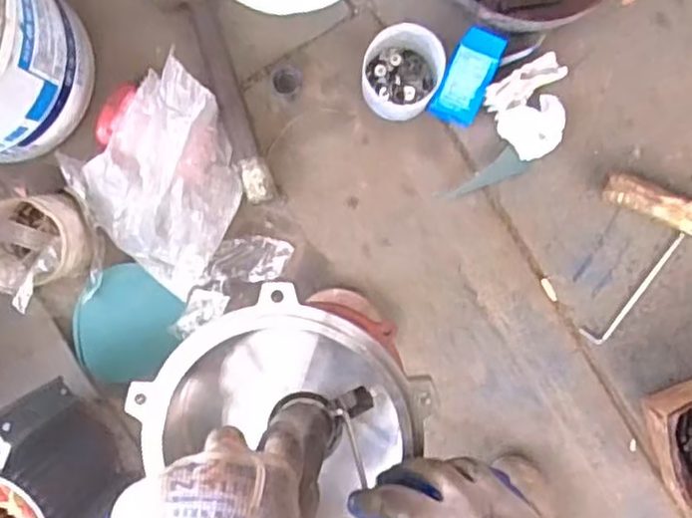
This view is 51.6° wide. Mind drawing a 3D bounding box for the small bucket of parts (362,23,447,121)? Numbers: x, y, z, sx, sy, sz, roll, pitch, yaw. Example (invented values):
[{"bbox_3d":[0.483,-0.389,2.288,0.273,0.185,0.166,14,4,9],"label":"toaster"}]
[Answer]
[{"bbox_3d":[0.071,-0.237,0.913,0.098,0.078,0.105,0,93,2],"label":"small bucket of parts"}]

